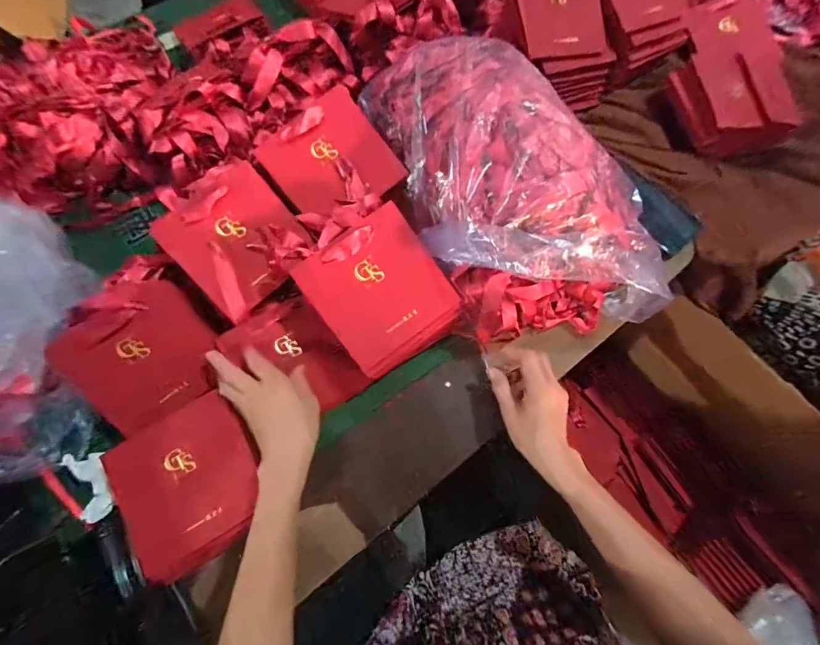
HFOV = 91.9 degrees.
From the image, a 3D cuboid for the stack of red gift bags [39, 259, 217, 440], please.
[{"bbox_3d":[-0.311,0.031,0.461,0.142,0.033,0.159,-34,109,-25],"label":"stack of red gift bags"}]

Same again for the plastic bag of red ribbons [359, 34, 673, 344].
[{"bbox_3d":[0.122,-0.170,0.504,0.239,0.145,0.383,-18,71,-5],"label":"plastic bag of red ribbons"}]

